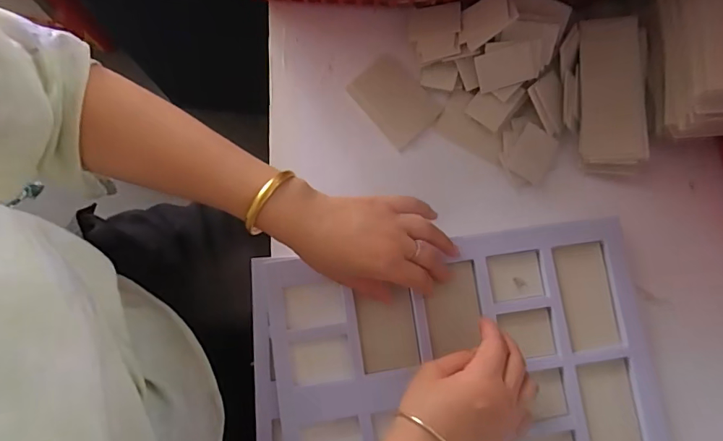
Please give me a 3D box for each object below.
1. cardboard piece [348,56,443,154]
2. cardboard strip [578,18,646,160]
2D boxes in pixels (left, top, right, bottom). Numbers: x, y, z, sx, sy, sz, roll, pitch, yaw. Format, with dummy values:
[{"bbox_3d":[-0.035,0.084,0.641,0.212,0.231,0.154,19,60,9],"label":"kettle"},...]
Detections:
[{"bbox_3d":[0.036,-0.125,0.486,0.062,0.004,0.088,-40,87,1],"label":"cardboard piece"},{"bbox_3d":[0.250,-0.130,0.465,0.059,0.007,0.143,0,88,16],"label":"cardboard strip"}]

